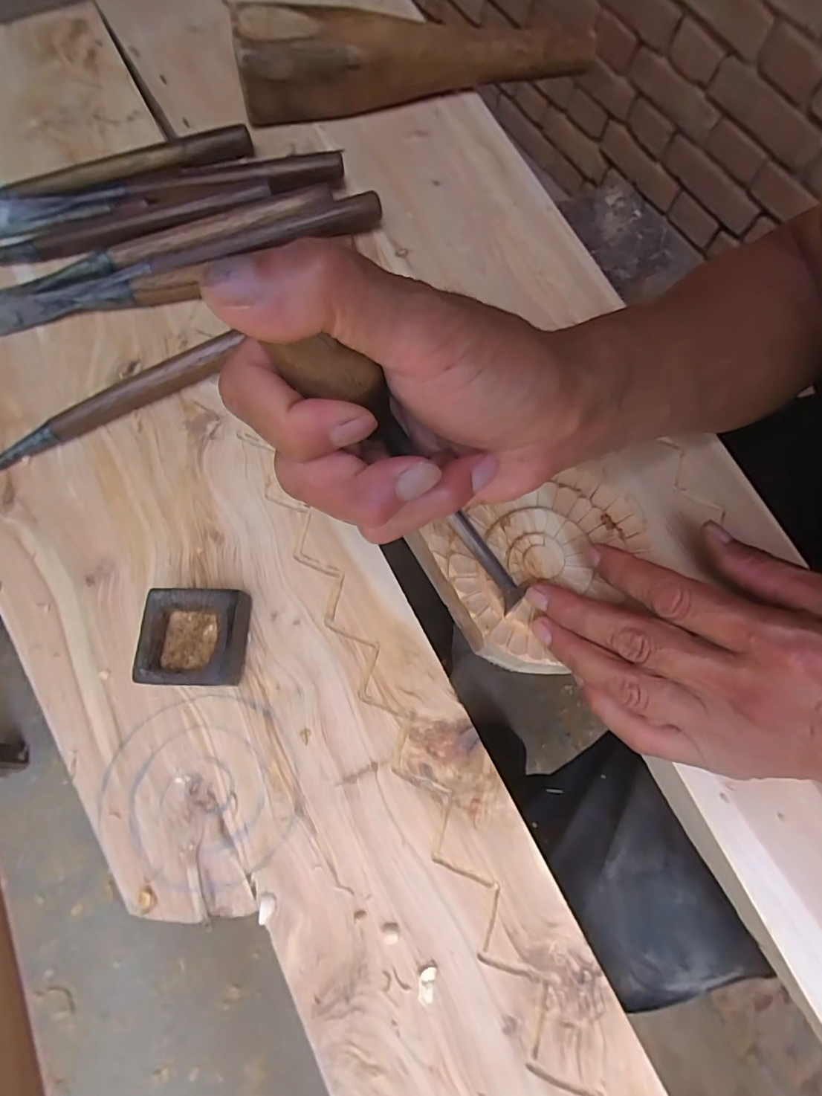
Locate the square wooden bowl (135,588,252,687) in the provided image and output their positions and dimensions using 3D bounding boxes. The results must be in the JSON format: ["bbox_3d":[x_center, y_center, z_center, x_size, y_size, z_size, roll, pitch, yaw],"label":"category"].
[{"bbox_3d":[-0.108,0.047,0.251,0.049,0.030,0.046,2,72,-2],"label":"square wooden bowl"}]

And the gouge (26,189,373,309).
[{"bbox_3d":[-0.131,-0.198,0.324,0.228,0.026,0.016,-18,74,-8],"label":"gouge"}]

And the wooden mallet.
[{"bbox_3d":[0.010,-0.376,0.374,0.276,0.048,0.060,-10,73,-5],"label":"wooden mallet"}]

